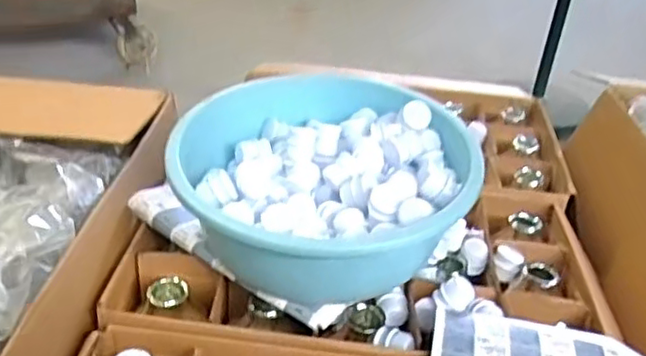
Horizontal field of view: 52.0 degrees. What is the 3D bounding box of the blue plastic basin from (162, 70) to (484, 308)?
[{"bbox_3d":[-0.002,0.010,0.829,0.346,0.162,0.346,5,32,-3],"label":"blue plastic basin"}]

